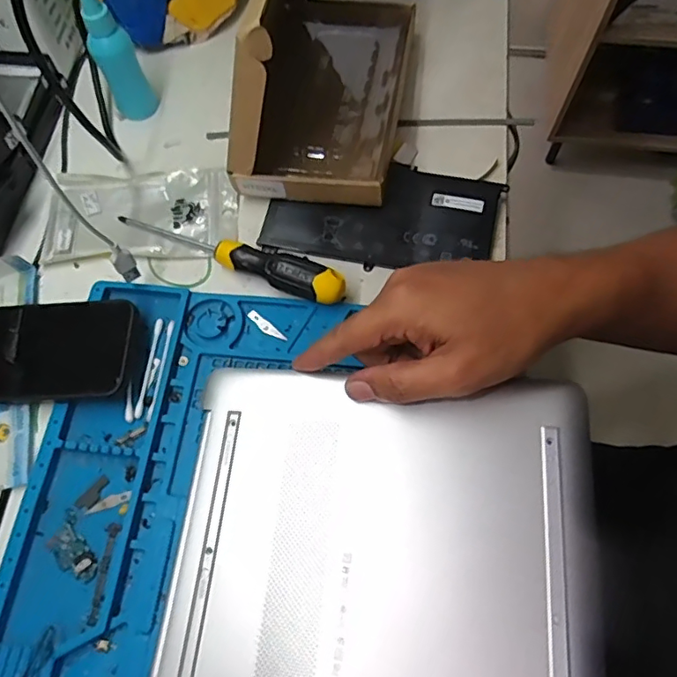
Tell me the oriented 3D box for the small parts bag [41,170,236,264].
[{"bbox_3d":[-0.164,-0.106,0.461,0.153,0.011,0.087,0,66,2],"label":"small parts bag"}]

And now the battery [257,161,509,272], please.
[{"bbox_3d":[0.035,-0.103,0.443,0.182,0.014,0.091,11,67,7],"label":"battery"}]

